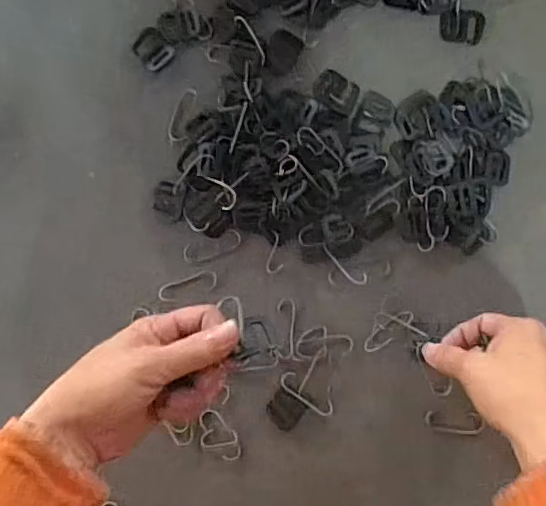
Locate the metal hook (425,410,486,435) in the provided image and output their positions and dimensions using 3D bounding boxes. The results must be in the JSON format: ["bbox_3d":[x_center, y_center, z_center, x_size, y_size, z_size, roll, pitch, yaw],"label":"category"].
[{"bbox_3d":[0.131,0.123,0.420,0.041,0.004,0.016,1,85,1],"label":"metal hook"}]

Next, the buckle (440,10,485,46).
[{"bbox_3d":[0.145,-0.173,0.444,0.032,0.004,0.024,2,100,7],"label":"buckle"}]

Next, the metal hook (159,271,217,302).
[{"bbox_3d":[-0.063,0.024,0.429,0.044,0.004,0.015,-12,85,0],"label":"metal hook"}]

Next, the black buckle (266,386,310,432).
[{"bbox_3d":[0.009,0.114,0.425,0.024,0.004,0.028,37,87,4],"label":"black buckle"}]

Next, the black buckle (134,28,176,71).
[{"bbox_3d":[-0.091,-0.154,0.439,0.025,0.004,0.031,-44,86,-3],"label":"black buckle"}]

